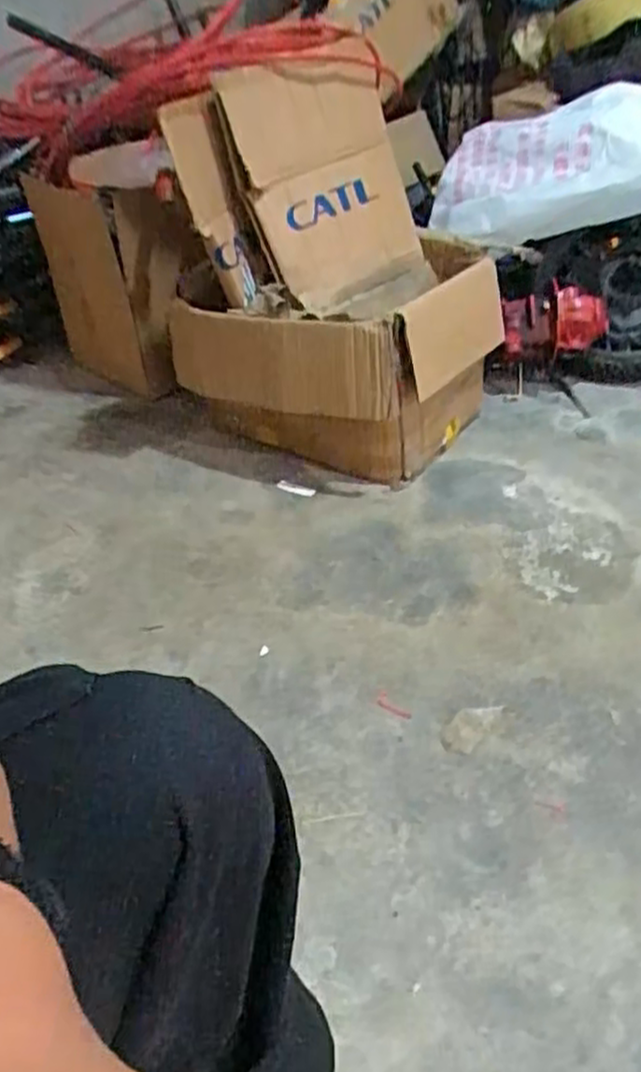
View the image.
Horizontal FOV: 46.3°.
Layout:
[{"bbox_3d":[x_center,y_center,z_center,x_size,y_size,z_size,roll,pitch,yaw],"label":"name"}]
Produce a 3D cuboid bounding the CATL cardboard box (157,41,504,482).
[{"bbox_3d":[0.051,-0.448,1.307,0.488,0.566,0.448,23,47,28],"label":"CATL cardboard box"}]

